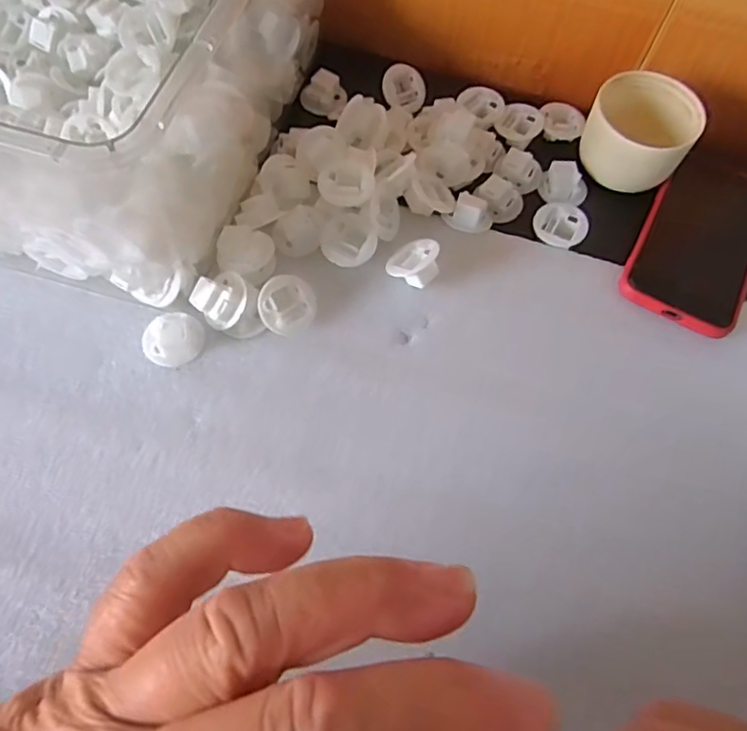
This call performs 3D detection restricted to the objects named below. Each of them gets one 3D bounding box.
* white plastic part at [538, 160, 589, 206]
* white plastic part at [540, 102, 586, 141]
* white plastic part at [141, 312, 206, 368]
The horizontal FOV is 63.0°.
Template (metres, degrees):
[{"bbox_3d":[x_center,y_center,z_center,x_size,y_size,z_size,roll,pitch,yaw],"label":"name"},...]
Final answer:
[{"bbox_3d":[0.129,-0.122,0.412,0.031,0.017,0.025,36,68,14],"label":"white plastic part"},{"bbox_3d":[0.134,-0.174,0.432,0.031,0.010,0.029,-3,64,-5],"label":"white plastic part"},{"bbox_3d":[-0.112,-0.017,0.337,0.032,0.015,0.030,1,64,-3],"label":"white plastic part"}]

